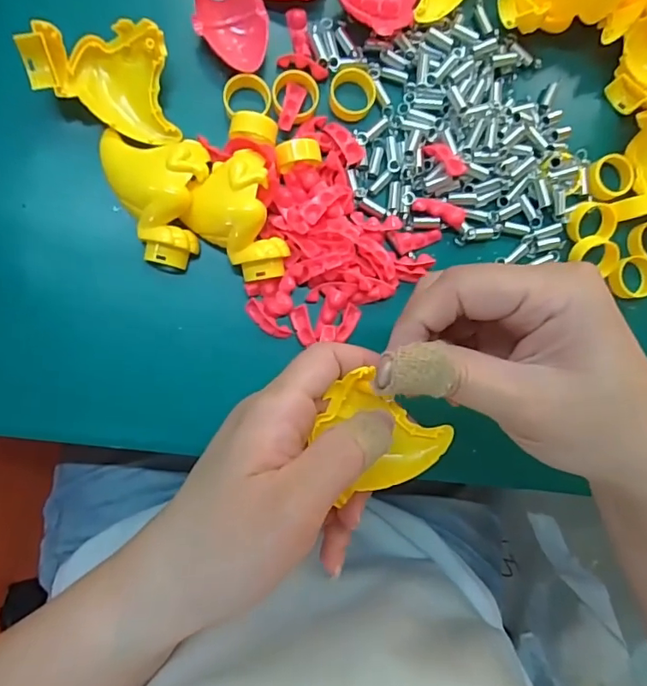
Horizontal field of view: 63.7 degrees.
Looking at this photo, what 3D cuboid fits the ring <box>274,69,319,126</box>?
[{"bbox_3d":[-0.015,-0.138,0.292,0.026,0.009,0.028,0,89,-6],"label":"ring"}]

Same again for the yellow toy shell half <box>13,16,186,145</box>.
[{"bbox_3d":[-0.113,-0.133,0.265,0.066,0.027,0.055,-8,90,-6],"label":"yellow toy shell half"}]

